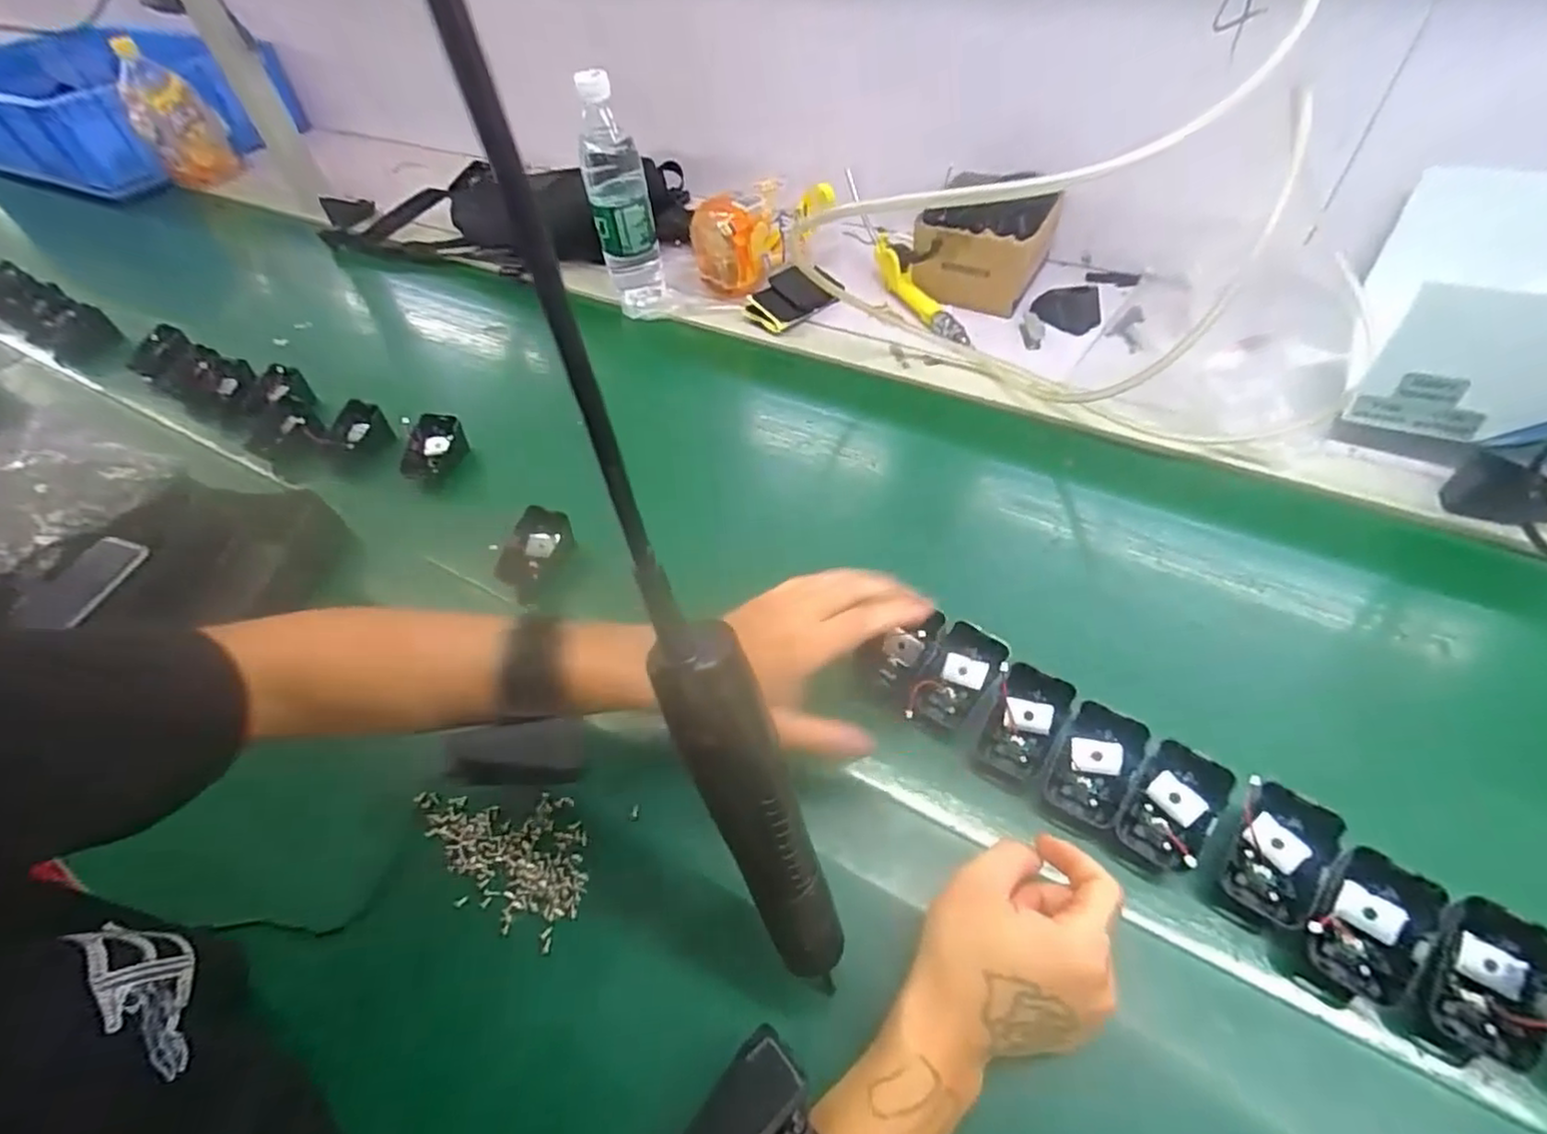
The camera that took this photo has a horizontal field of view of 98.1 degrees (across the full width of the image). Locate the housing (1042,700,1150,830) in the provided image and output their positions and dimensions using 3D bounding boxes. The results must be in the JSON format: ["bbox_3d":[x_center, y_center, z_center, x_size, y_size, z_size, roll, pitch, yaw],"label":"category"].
[{"bbox_3d":[0.201,0.122,0.416,0.043,0.023,0.070,29,88,29],"label":"housing"}]

